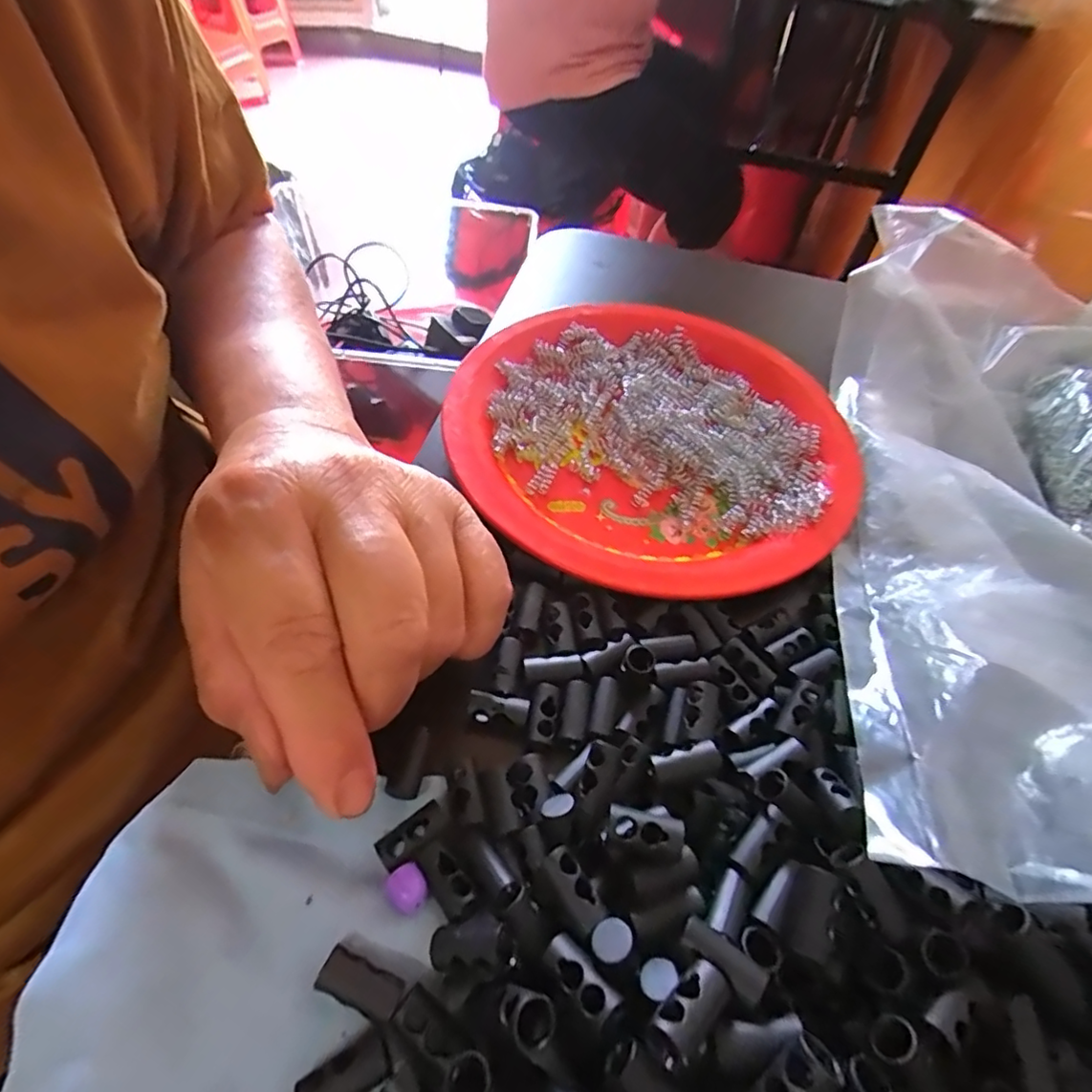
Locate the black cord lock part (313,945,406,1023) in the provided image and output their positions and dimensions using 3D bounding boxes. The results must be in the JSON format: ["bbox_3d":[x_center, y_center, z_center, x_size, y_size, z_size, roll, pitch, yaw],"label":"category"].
[{"bbox_3d":[-0.040,0.096,0.128,0.018,0.005,0.009,22,55,12],"label":"black cord lock part"}]

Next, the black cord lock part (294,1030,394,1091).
[{"bbox_3d":[-0.041,0.108,0.119,0.018,0.005,0.008,-24,58,-21],"label":"black cord lock part"}]

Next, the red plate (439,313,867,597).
[{"bbox_3d":[0.044,-0.045,0.245,0.158,0.016,0.155,2,53,-3],"label":"red plate"}]

